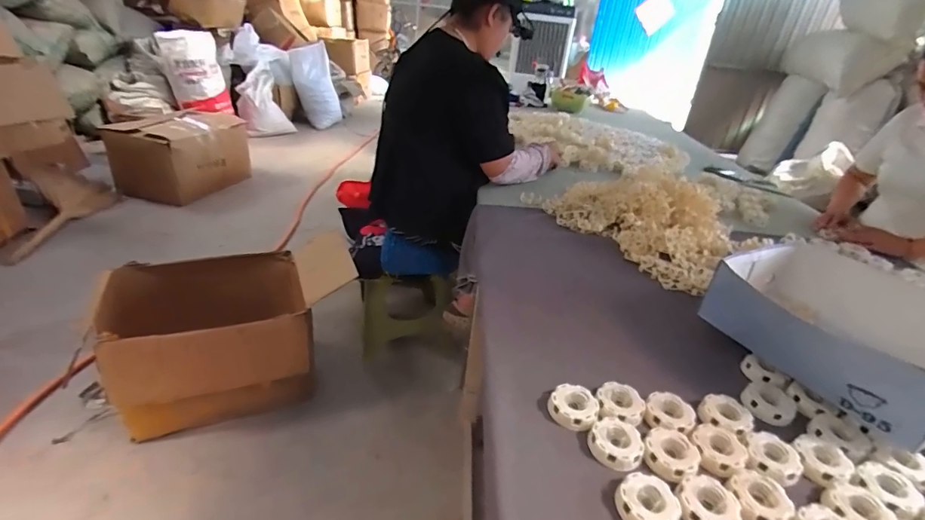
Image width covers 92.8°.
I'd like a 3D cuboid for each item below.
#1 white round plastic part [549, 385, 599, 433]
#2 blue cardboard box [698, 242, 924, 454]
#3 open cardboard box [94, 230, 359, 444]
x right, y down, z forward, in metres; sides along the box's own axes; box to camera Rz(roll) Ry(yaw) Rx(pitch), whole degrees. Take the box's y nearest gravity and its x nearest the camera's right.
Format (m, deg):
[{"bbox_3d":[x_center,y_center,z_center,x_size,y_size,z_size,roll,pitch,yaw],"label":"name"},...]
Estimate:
[{"bbox_3d":[0.156,0.203,0.614,0.065,0.025,0.062,5,31,-3],"label":"white round plastic part"},{"bbox_3d":[0.617,0.107,0.716,0.276,0.147,0.331,-9,34,-25],"label":"blue cardboard box"},{"bbox_3d":[-0.710,0.229,1.391,0.697,0.415,0.442,-7,33,-23],"label":"open cardboard box"}]

